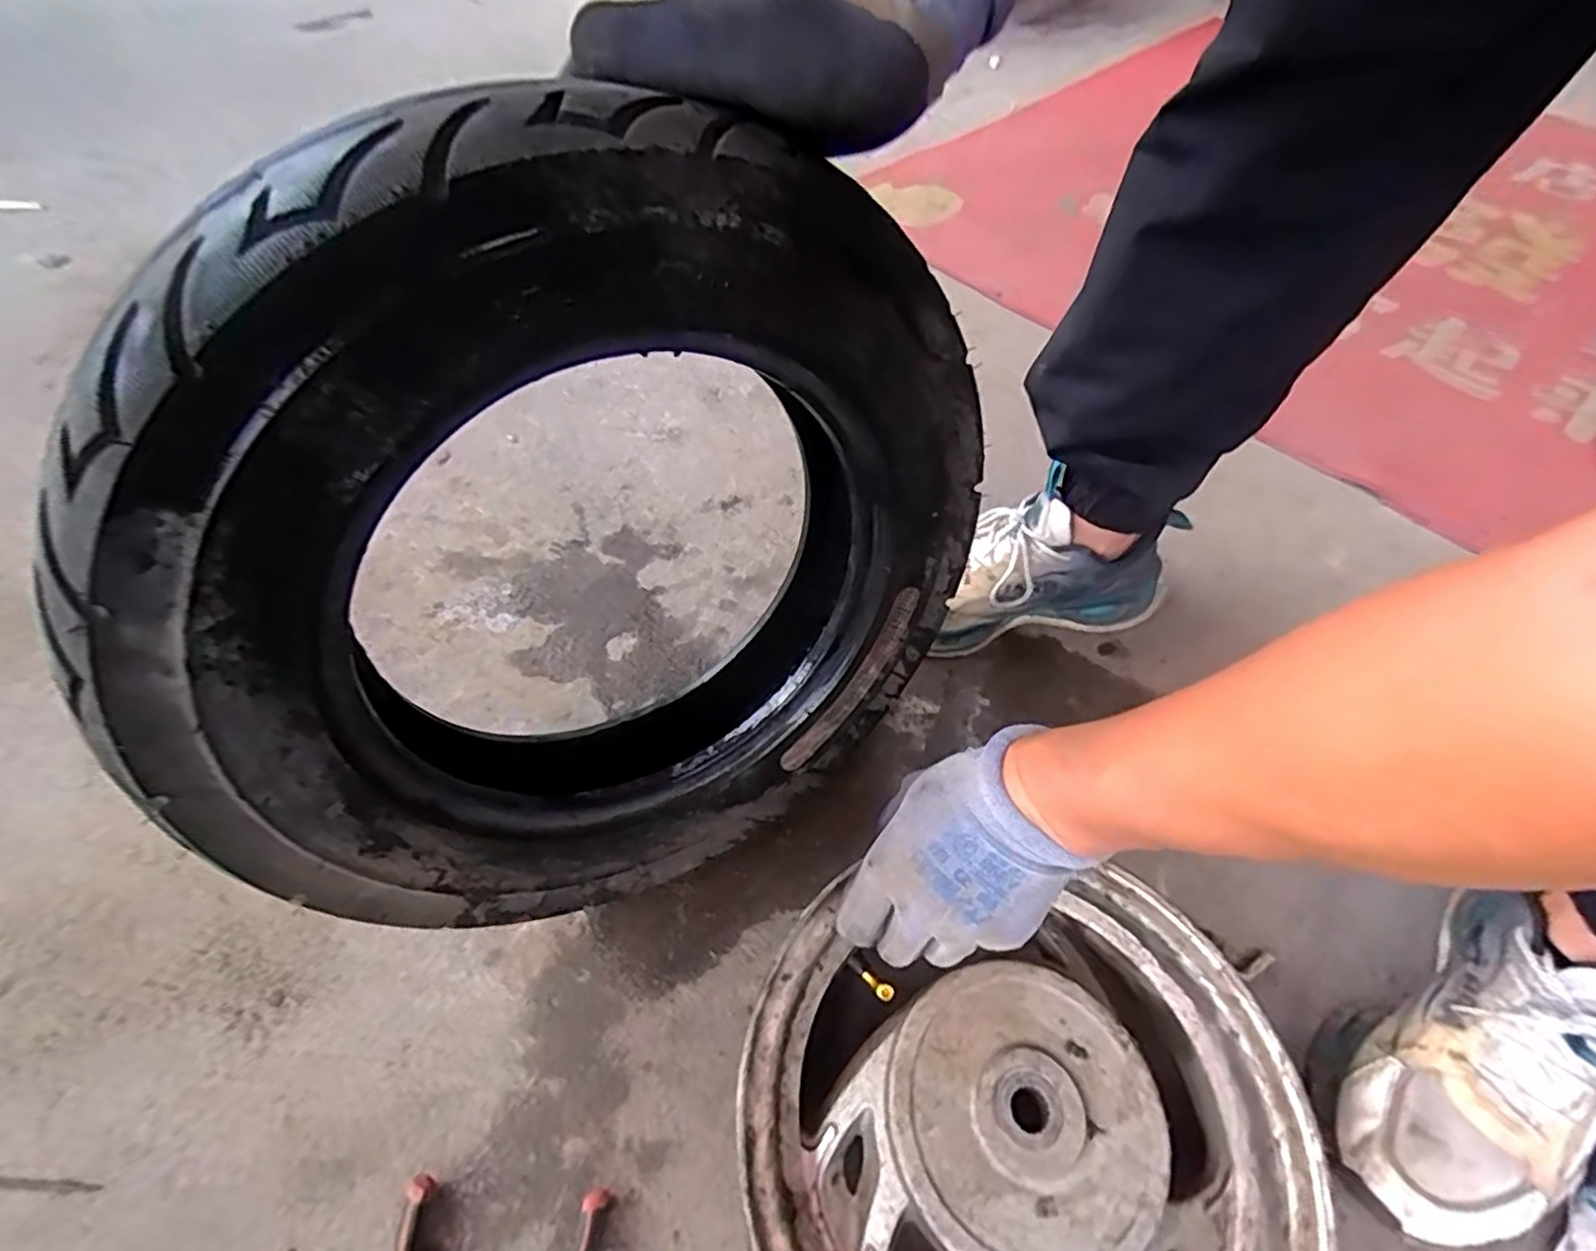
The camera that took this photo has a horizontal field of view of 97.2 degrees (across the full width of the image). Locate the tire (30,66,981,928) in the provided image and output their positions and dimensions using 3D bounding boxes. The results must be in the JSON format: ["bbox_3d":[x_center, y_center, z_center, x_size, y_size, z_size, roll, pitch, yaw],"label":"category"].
[{"bbox_3d":[-0.072,-0.014,0.320,0.351,0.353,0.095,-30,59,-22],"label":"tire"}]

